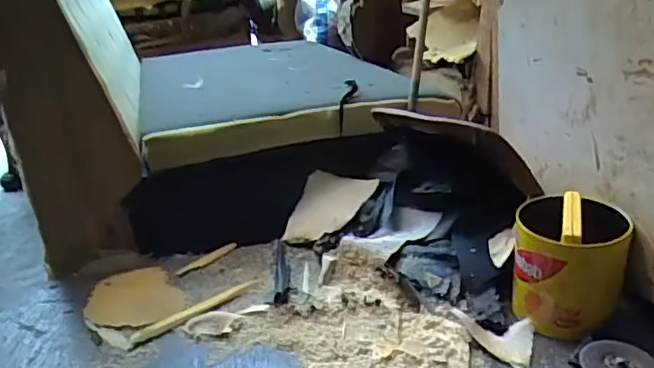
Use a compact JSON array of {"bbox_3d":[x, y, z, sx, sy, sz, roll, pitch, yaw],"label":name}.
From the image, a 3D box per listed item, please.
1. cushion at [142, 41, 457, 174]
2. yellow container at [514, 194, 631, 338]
[{"bbox_3d":[-0.159,-0.262,1.564,0.673,0.081,0.911,-12,24,-16],"label":"cushion"},{"bbox_3d":[0.354,0.111,0.869,0.152,0.152,0.163,2,25,18],"label":"yellow container"}]

